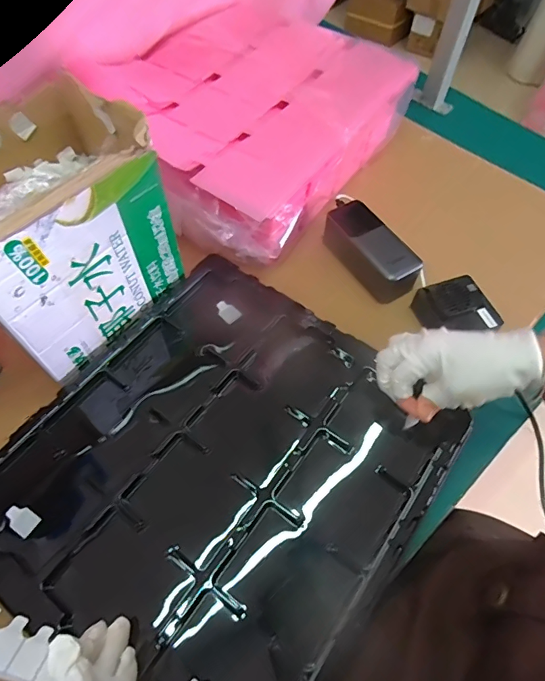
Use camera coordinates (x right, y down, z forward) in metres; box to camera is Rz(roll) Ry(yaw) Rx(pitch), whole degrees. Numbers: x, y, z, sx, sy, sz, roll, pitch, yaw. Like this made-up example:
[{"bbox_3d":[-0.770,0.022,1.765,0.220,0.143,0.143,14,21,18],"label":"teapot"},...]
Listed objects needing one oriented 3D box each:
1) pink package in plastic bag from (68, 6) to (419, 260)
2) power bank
[{"bbox_3d":[-0.027,-0.291,0.591,0.289,0.127,0.375,32,63,16],"label":"pink package in plastic bag"},{"bbox_3d":[0.119,-0.112,0.556,0.058,0.056,0.143,-29,65,-18],"label":"power bank"}]

